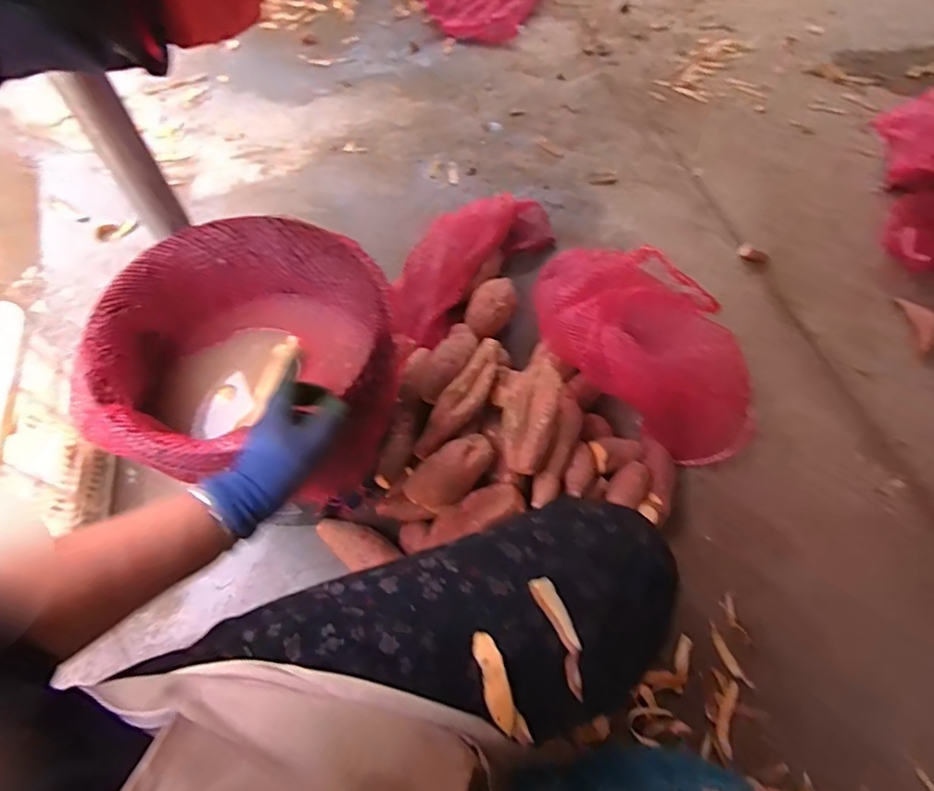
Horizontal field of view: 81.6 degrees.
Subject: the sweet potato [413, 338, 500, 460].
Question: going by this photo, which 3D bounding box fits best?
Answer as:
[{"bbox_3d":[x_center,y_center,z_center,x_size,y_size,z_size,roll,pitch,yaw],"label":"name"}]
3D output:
[{"bbox_3d":[-0.004,0.005,0.804,0.056,0.045,0.204,30,66,12],"label":"sweet potato"}]

